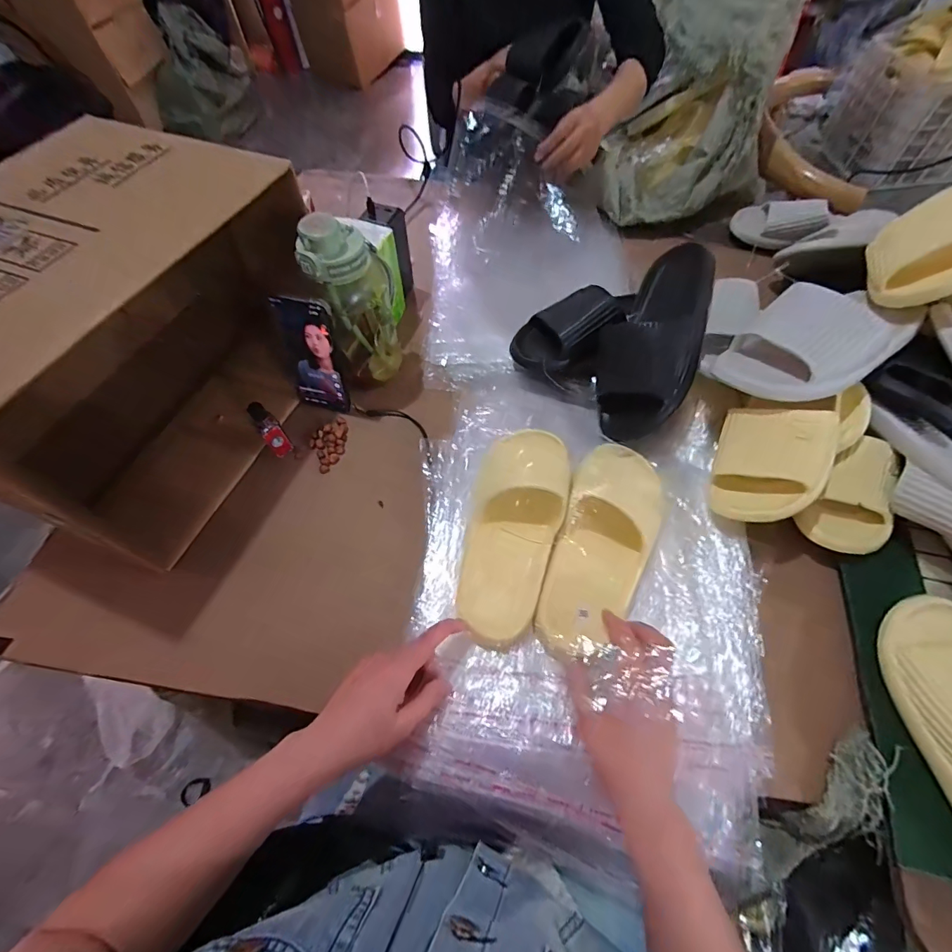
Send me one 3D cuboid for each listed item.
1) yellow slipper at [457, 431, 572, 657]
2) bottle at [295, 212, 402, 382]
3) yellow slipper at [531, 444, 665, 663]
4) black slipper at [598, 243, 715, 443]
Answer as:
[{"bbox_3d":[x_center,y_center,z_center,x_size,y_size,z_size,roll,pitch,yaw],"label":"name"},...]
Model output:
[{"bbox_3d":[0.041,0.054,0.466,0.091,0.056,0.238,13,75,9],"label":"yellow slipper"},{"bbox_3d":[-0.144,-0.213,0.536,0.091,0.198,0.075,-14,61,-6],"label":"bottle"},{"bbox_3d":[0.133,0.073,0.456,0.094,0.070,0.235,20,77,12],"label":"yellow slipper"},{"bbox_3d":[0.215,-0.169,0.531,0.123,0.064,0.257,13,75,43],"label":"black slipper"}]

